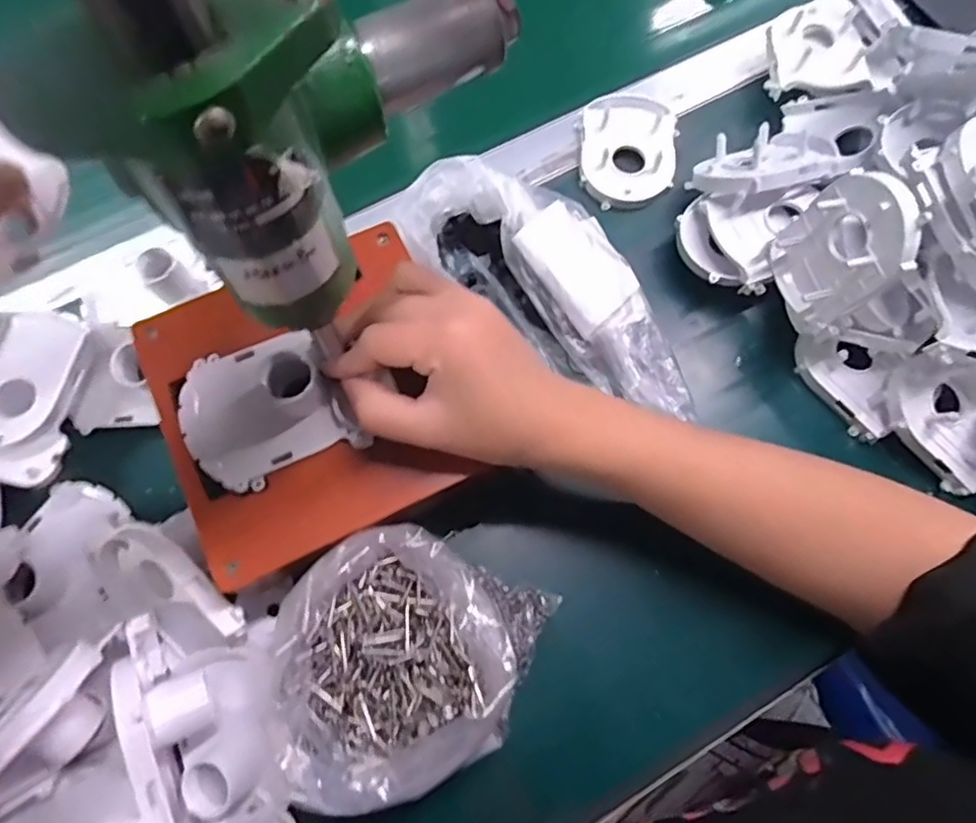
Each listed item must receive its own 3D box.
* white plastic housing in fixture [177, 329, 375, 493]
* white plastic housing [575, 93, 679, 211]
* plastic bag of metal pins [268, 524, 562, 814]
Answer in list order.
[{"bbox_3d":[-0.110,-0.004,0.298,0.078,0.023,0.070,-22,75,-8],"label":"white plastic housing in fixture"},{"bbox_3d":[0.100,-0.186,0.437,0.067,0.023,0.087,-1,73,-2],"label":"white plastic housing"},{"bbox_3d":[-0.040,0.121,0.303,0.116,0.092,0.122,33,75,8],"label":"plastic bag of metal pins"}]

